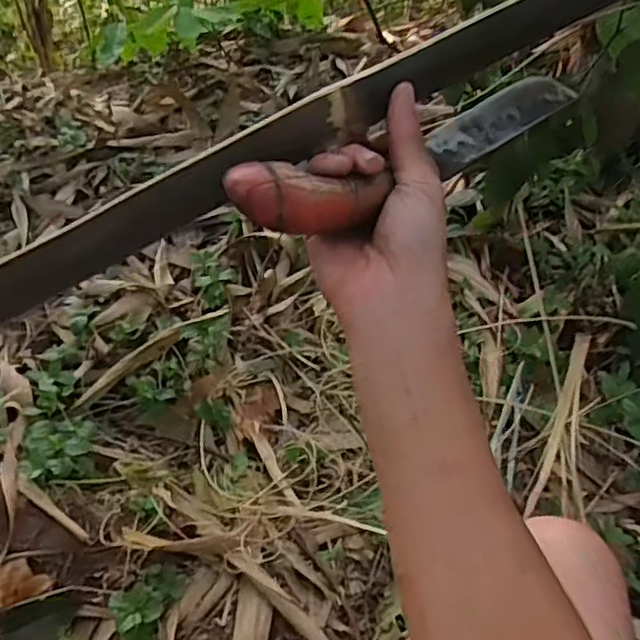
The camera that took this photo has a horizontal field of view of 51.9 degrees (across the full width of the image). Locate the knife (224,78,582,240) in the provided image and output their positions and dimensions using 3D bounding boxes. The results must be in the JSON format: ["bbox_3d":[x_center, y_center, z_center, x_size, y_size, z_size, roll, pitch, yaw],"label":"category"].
[{"bbox_3d":[0.082,-0.121,0.433,0.052,0.022,0.340,37,45,24],"label":"knife"}]

